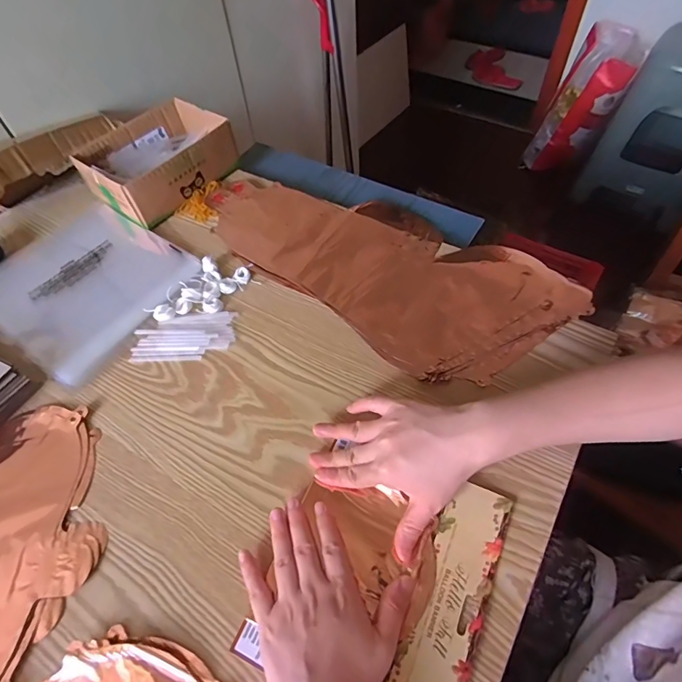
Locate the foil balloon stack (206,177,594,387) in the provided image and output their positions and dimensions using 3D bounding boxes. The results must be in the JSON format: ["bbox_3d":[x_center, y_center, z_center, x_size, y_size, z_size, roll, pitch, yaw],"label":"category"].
[{"bbox_3d":[0.036,-0.103,0.546,0.452,0.017,0.210,30,62,22],"label":"foil balloon stack"}]

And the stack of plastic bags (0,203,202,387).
[{"bbox_3d":[-0.327,-0.080,0.552,0.245,0.015,0.204,28,61,21],"label":"stack of plastic bags"}]

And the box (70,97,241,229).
[{"bbox_3d":[-0.254,-0.254,0.629,0.139,0.065,0.183,33,64,24],"label":"box"}]

